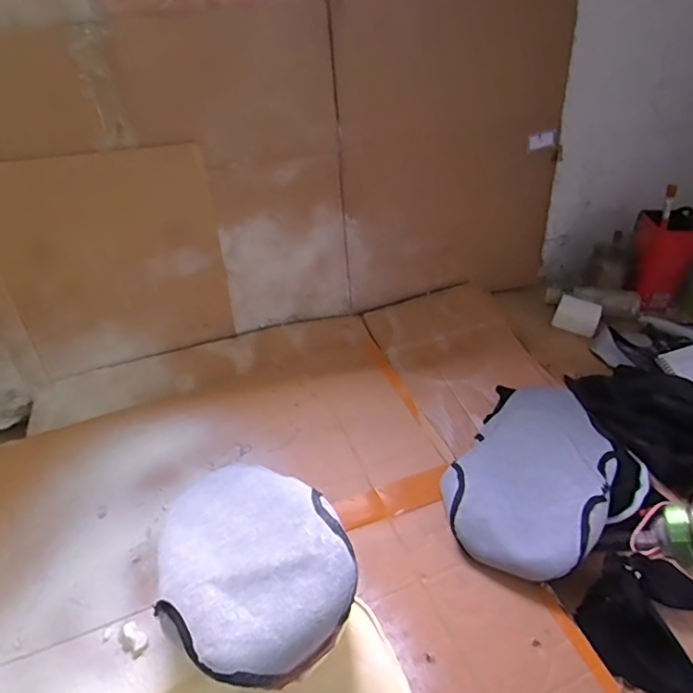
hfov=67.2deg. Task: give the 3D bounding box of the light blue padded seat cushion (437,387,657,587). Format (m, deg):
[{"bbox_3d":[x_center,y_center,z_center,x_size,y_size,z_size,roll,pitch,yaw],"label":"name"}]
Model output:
[{"bbox_3d":[0.313,0.191,0.808,0.248,0.066,0.379,22,42,25],"label":"light blue padded seat cushion"}]

